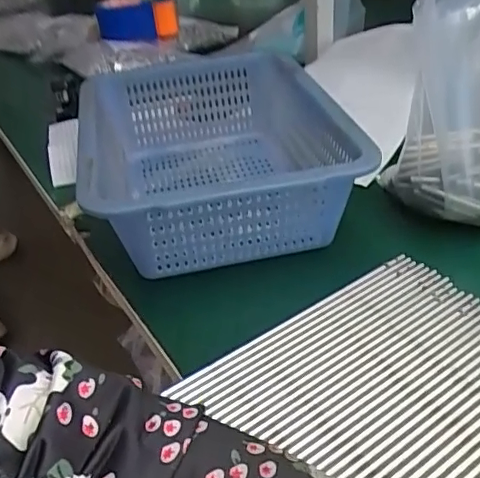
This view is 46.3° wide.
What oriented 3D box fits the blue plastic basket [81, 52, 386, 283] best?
[{"bbox_3d":[-0.025,-0.080,0.538,0.224,0.098,0.304,-11,35,-6],"label":"blue plastic basket"}]

